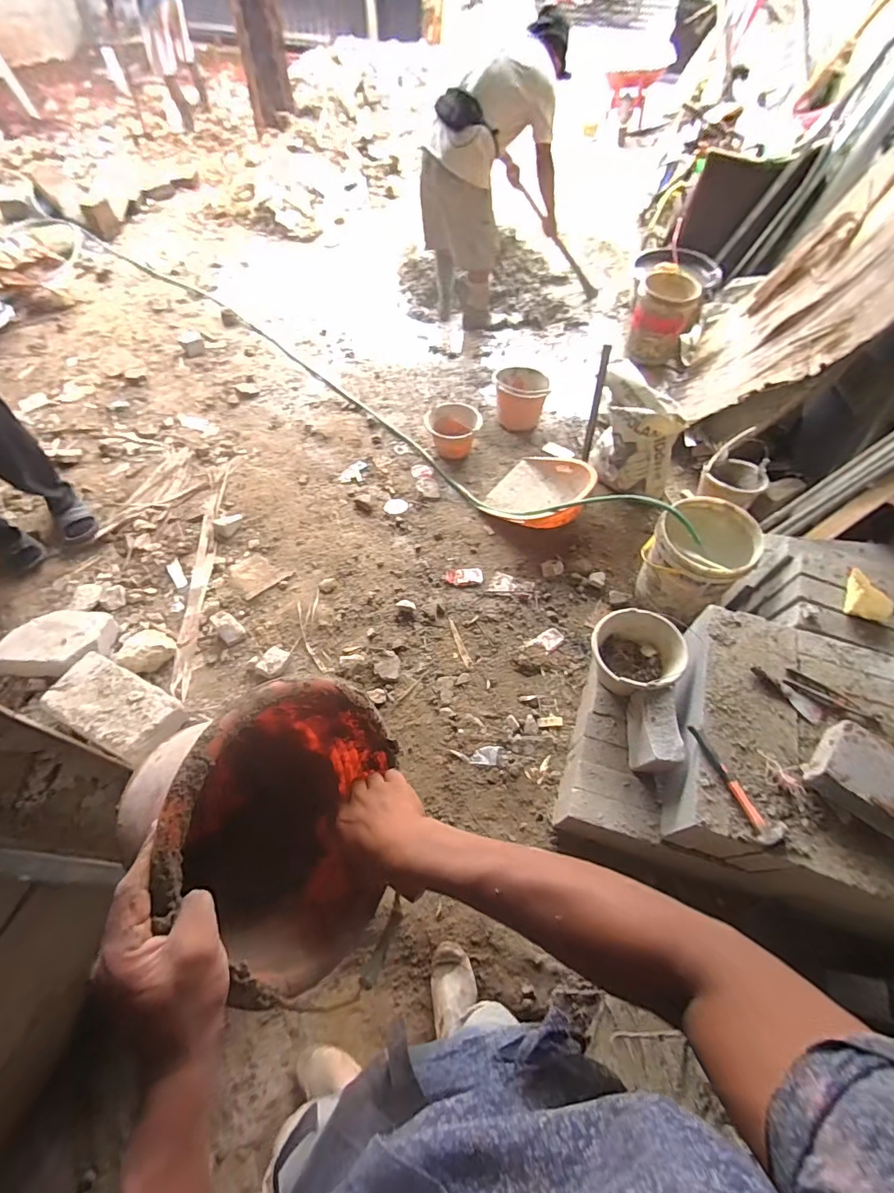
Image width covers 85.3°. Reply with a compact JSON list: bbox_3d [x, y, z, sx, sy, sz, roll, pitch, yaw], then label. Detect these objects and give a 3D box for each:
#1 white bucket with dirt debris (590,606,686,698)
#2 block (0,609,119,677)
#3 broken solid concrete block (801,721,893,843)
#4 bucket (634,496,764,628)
[{"bbox_3d":[0.522,0.170,1.376,0.236,0.160,0.244,1,57,-2],"label":"white bucket with dirt debris"},{"bbox_3d":[-1.237,0.158,1.545,0.287,0.108,0.201,-18,60,-13],"label":"block"},{"bbox_3d":[0.932,0.404,1.045,0.241,0.072,0.185,36,63,19],"label":"broken solid concrete block"},{"bbox_3d":[0.809,-0.112,1.635,0.292,0.362,0.295,1,57,-2],"label":"bucket"}]

